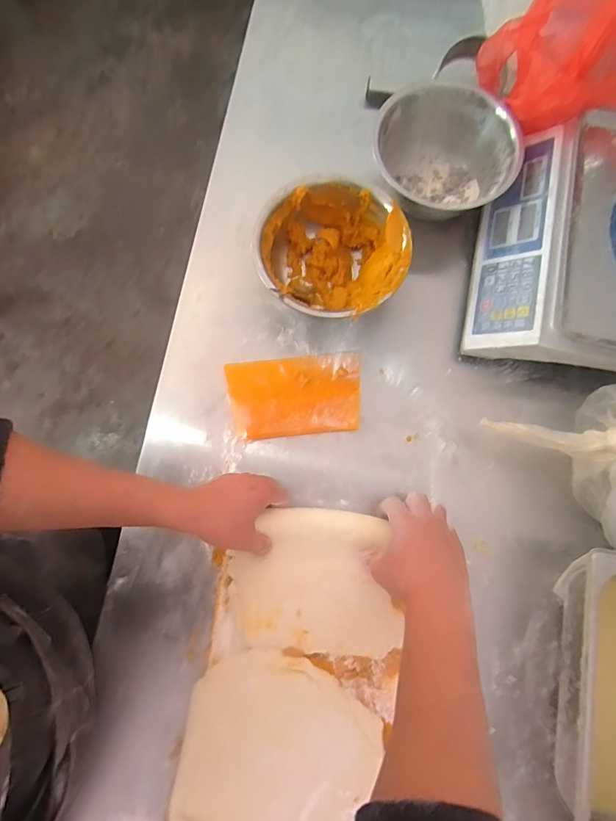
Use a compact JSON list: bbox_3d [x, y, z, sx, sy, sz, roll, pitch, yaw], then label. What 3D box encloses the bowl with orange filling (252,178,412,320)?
[{"bbox_3d":[0.030,-0.211,0.608,0.196,0.084,0.190,0,79,-1],"label":"bowl with orange filling"}]

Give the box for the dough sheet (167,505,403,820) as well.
[{"bbox_3d":[-0.017,0.323,0.524,0.232,0.031,0.399,8,78,6],"label":"dough sheet"}]

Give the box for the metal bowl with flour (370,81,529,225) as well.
[{"bbox_3d":[0.194,-0.366,0.638,0.206,0.115,0.161,41,81,7],"label":"metal bowl with flour"}]

